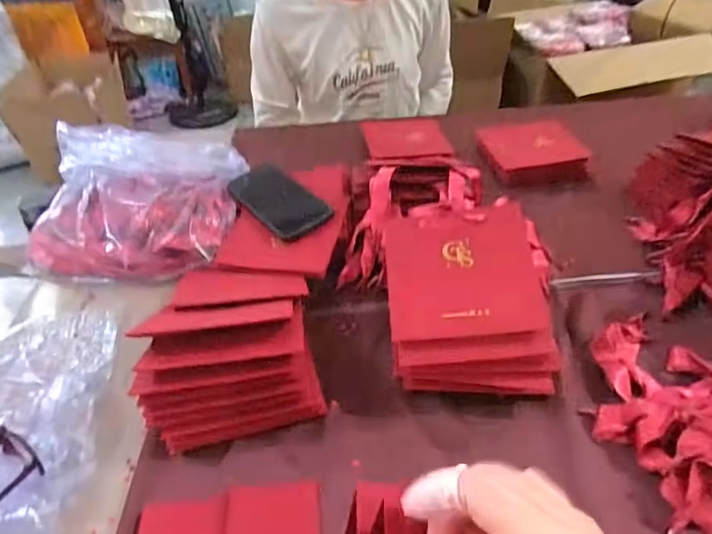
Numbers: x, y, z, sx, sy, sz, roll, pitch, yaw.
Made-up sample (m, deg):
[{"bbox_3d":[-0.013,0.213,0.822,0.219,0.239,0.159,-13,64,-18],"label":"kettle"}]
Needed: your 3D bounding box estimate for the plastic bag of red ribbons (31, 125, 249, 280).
[{"bbox_3d":[-0.296,-0.103,0.696,0.270,0.107,0.251,1,40,4],"label":"plastic bag of red ribbons"}]

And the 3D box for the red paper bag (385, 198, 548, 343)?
[{"bbox_3d":[0.101,-0.002,0.492,0.139,0.007,0.144,-6,61,6],"label":"red paper bag"}]

